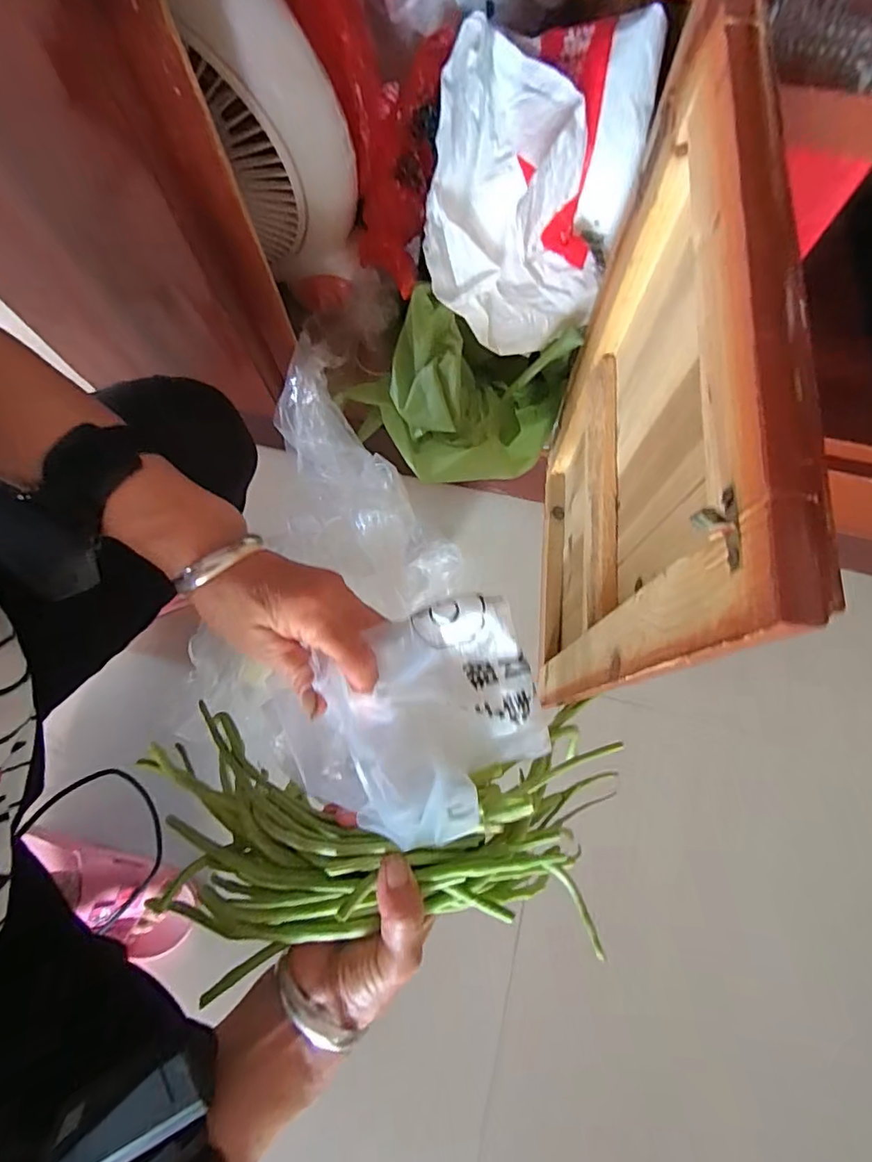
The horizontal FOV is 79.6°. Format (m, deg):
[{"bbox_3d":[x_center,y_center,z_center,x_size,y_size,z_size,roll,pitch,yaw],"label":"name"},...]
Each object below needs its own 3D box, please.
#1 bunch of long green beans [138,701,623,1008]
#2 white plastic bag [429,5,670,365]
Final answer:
[{"bbox_3d":[-0.022,0.149,0.326,0.316,0.128,0.139,-1,74,-8],"label":"bunch of long green beans"},{"bbox_3d":[0.071,-0.293,0.401,0.147,0.129,0.170,8,74,3],"label":"white plastic bag"}]

